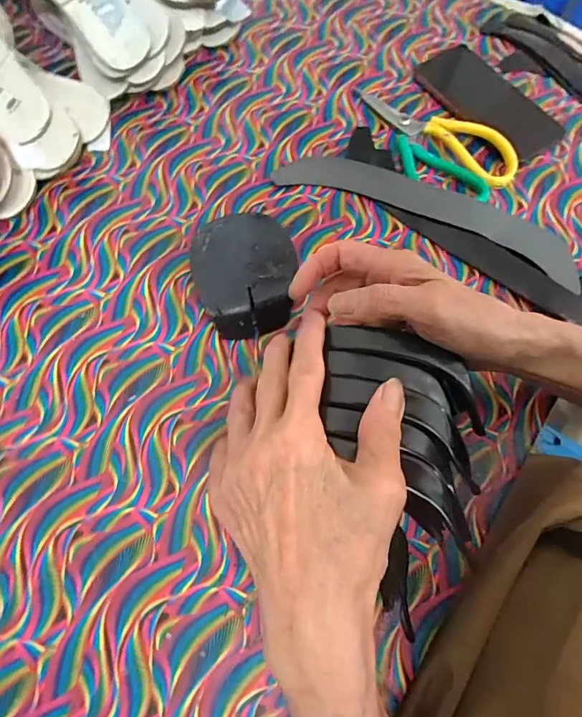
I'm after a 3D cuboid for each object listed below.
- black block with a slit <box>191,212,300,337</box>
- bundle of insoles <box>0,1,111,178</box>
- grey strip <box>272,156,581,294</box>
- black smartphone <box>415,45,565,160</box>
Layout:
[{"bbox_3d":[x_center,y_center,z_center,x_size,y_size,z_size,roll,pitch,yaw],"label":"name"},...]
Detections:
[{"bbox_3d":[-0.039,-0.076,0.374,0.087,0.022,0.111,-14,68,-6],"label":"black block with a slit"},{"bbox_3d":[-0.297,-0.302,0.420,0.298,0.042,0.105,45,73,2],"label":"bundle of insoles"},{"bbox_3d":[0.126,-0.139,0.408,0.286,0.011,0.049,23,84,9],"label":"grey strip"},{"bbox_3d":[0.213,-0.281,0.470,0.083,0.008,0.158,-40,73,-15],"label":"black smartphone"}]

